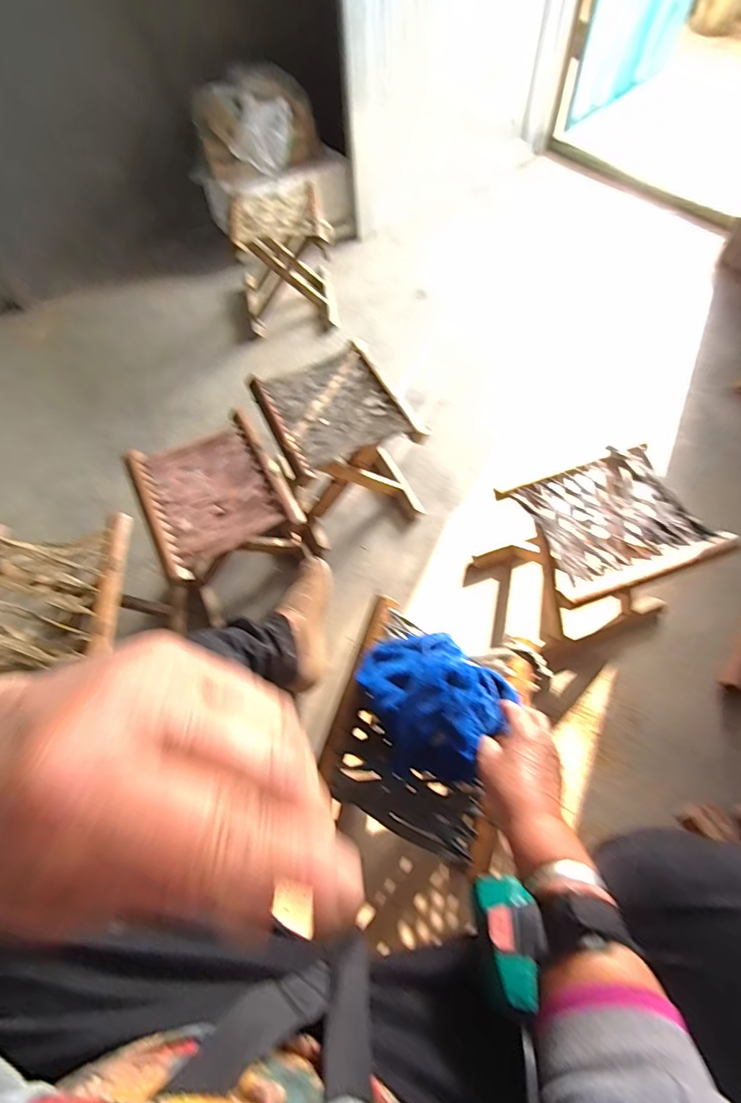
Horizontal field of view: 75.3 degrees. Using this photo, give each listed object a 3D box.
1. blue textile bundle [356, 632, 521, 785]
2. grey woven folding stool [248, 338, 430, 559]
[{"bbox_3d":[0.083,0.170,0.565,0.158,0.079,0.174,-20,61,-8],"label":"blue textile bundle"},{"bbox_3d":[-0.062,-0.198,0.954,0.242,0.244,0.253,-23,62,-10],"label":"grey woven folding stool"}]

